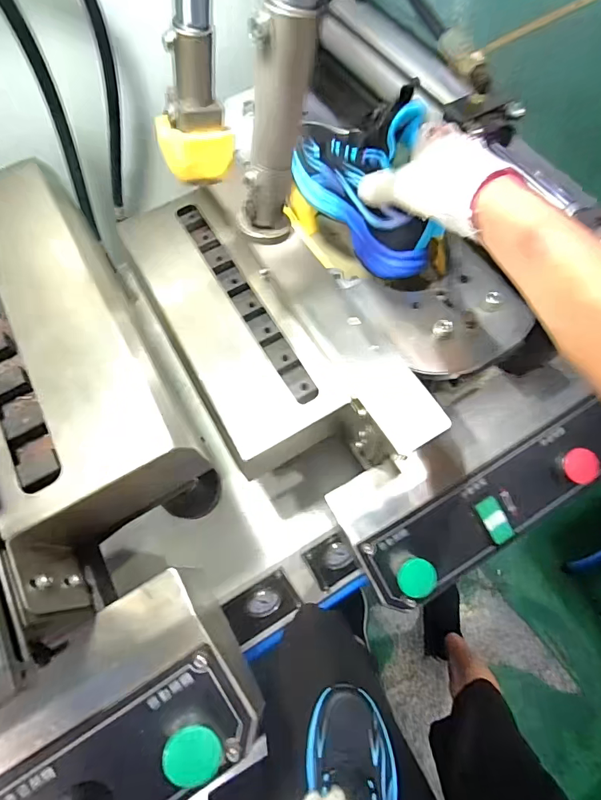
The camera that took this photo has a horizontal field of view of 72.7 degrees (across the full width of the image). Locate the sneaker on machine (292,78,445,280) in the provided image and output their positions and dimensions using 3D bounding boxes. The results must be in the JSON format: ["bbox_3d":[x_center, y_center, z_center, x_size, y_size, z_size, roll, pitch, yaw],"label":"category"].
[{"bbox_3d":[0.074,-0.244,0.438,0.077,0.134,0.202,-34,69,-12],"label":"sneaker on machine"}]

